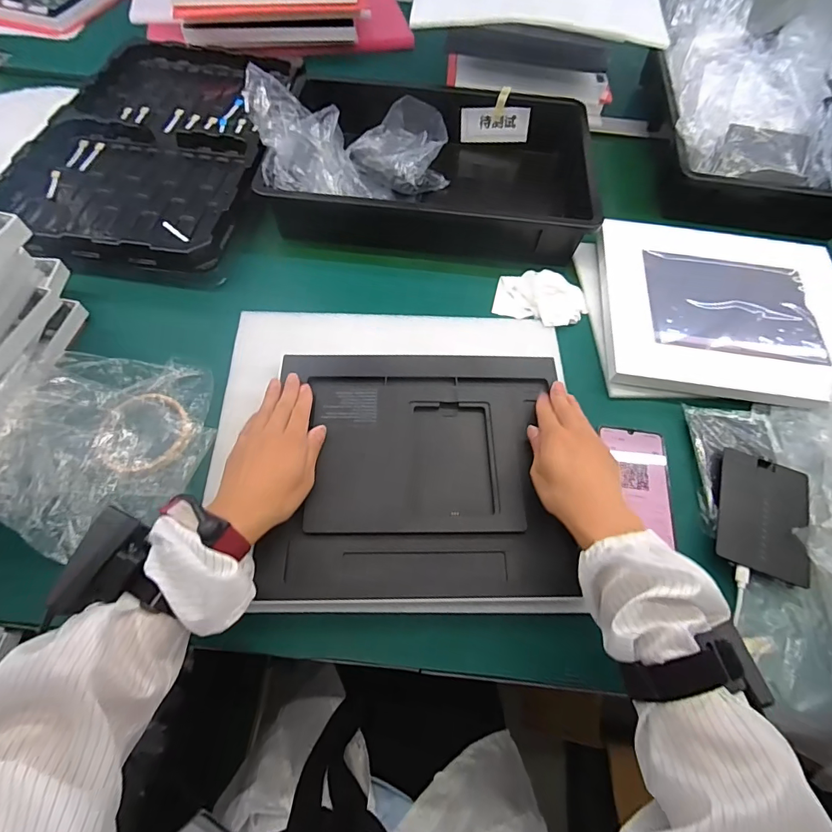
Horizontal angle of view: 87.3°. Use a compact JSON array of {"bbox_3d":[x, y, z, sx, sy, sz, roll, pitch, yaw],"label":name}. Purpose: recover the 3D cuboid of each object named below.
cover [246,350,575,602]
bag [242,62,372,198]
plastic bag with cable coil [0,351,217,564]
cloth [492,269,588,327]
[{"bbox_3d":[0.003,0.047,0.423,0.265,0.027,0.239,0,66,-3],"label":"cover"},{"bbox_3d":[-0.146,-0.364,0.581,0.130,0.087,0.158,-13,68,-9],"label":"bag"},{"bbox_3d":[-0.312,0.025,0.430,0.199,0.049,0.199,1,66,-2],"label":"plastic bag with cable coil"},{"bbox_3d":[0.160,-0.151,0.557,0.110,0.022,0.084,25,67,8],"label":"cloth"}]

